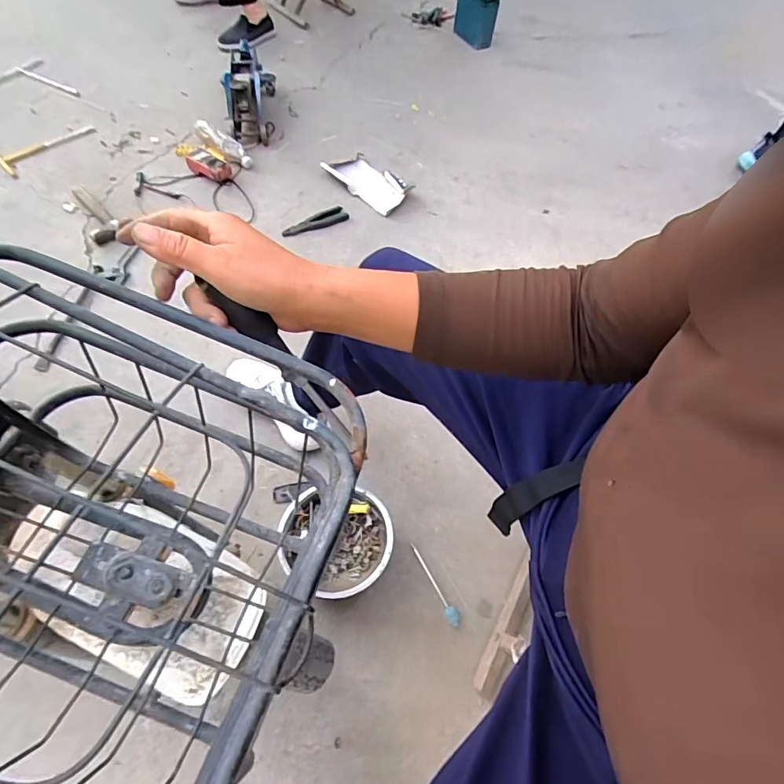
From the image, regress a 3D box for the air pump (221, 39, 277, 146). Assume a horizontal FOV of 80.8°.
[{"bbox_3d":[-0.406,-0.863,1.333,0.118,0.134,0.334,-2,61,-3],"label":"air pump"}]

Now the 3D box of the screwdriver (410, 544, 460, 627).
[{"bbox_3d":[0.070,0.323,0.778,0.023,0.014,0.143,-26,65,-17],"label":"screwdriver"}]

